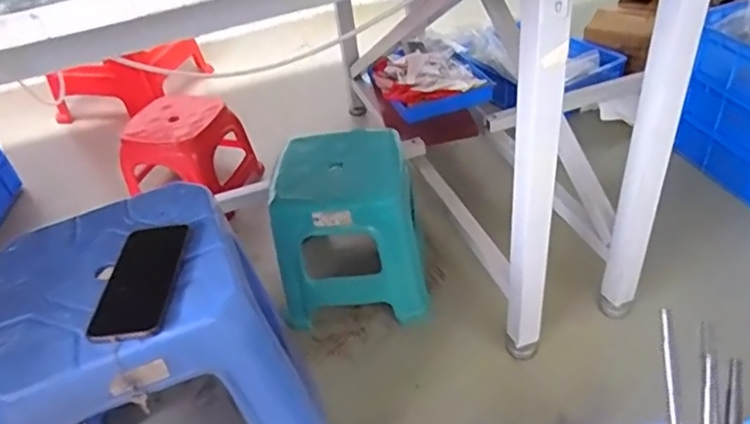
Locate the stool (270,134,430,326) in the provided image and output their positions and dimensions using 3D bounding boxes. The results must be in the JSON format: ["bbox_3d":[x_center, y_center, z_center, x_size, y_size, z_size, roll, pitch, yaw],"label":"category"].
[{"bbox_3d":[-0.042,0.027,1.079,0.258,0.264,0.239,-4,40,5],"label":"stool"}]

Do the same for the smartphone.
[{"bbox_3d":[-0.252,0.072,0.630,0.079,0.013,0.156,-7,40,1],"label":"smartphone"}]

